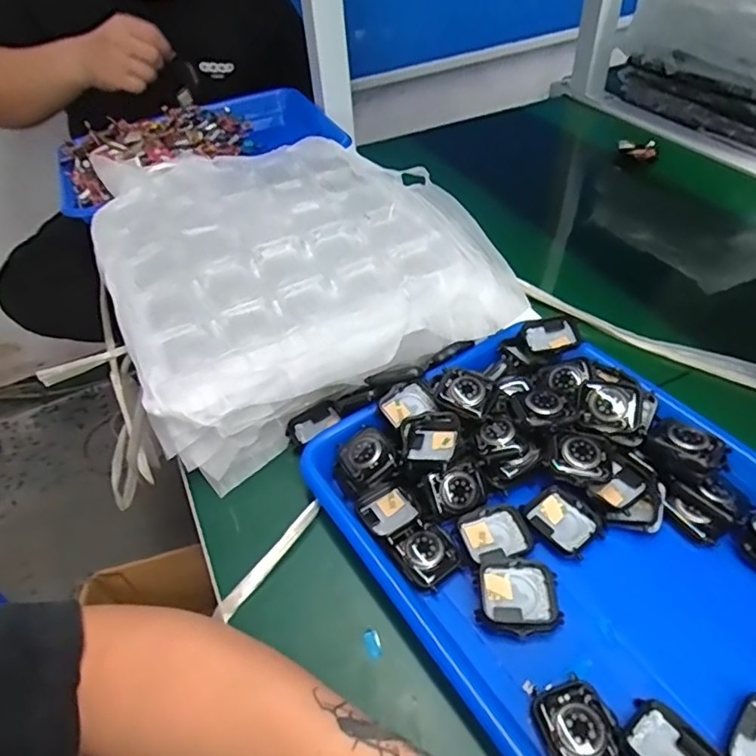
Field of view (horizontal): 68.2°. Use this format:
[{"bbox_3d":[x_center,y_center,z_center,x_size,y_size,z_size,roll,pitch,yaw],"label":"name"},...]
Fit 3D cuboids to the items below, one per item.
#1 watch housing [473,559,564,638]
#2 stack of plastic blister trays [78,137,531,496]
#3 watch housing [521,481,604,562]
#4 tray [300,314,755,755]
[{"bbox_3d":[0.082,0.131,0.330,0.047,0.018,0.040,-2,46,4],"label":"watch housing"},{"bbox_3d":[-0.095,-0.112,0.540,0.306,0.082,0.390,-24,48,-17],"label":"stack of plastic blister trays"},{"bbox_3d":[0.121,0.092,0.364,0.038,0.012,0.045,-31,51,-23],"label":"watch housing"},{"bbox_3d":[0.131,0.097,0.344,0.240,0.047,0.321,-29,50,-21],"label":"tray"}]

